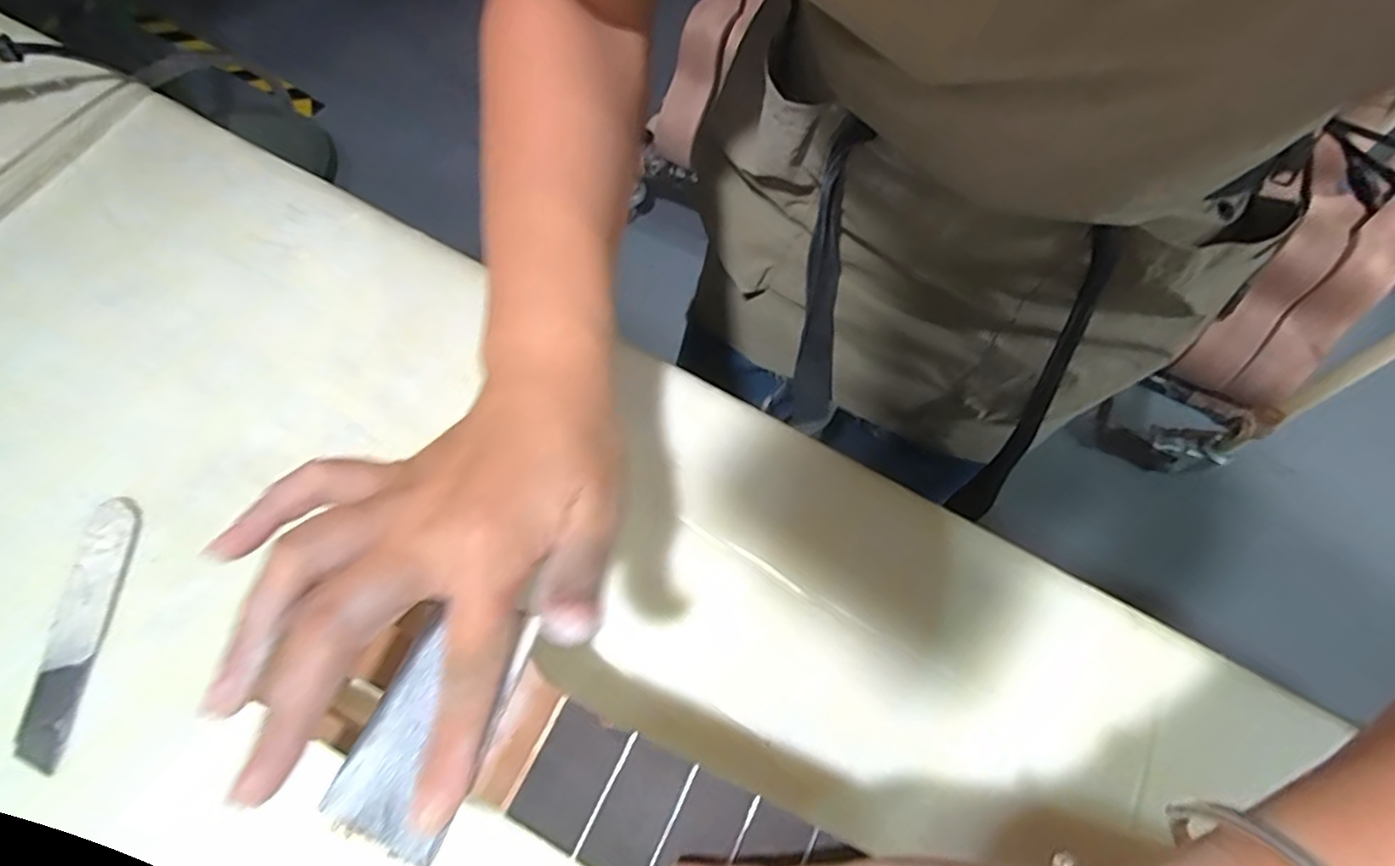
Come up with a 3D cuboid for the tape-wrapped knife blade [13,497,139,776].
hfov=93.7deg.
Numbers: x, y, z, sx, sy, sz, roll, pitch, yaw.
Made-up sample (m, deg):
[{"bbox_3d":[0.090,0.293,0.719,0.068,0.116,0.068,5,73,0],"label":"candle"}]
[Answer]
[{"bbox_3d":[-0.245,0.075,0.259,0.022,0.004,0.102,-4,63,-4],"label":"tape-wrapped knife blade"}]

